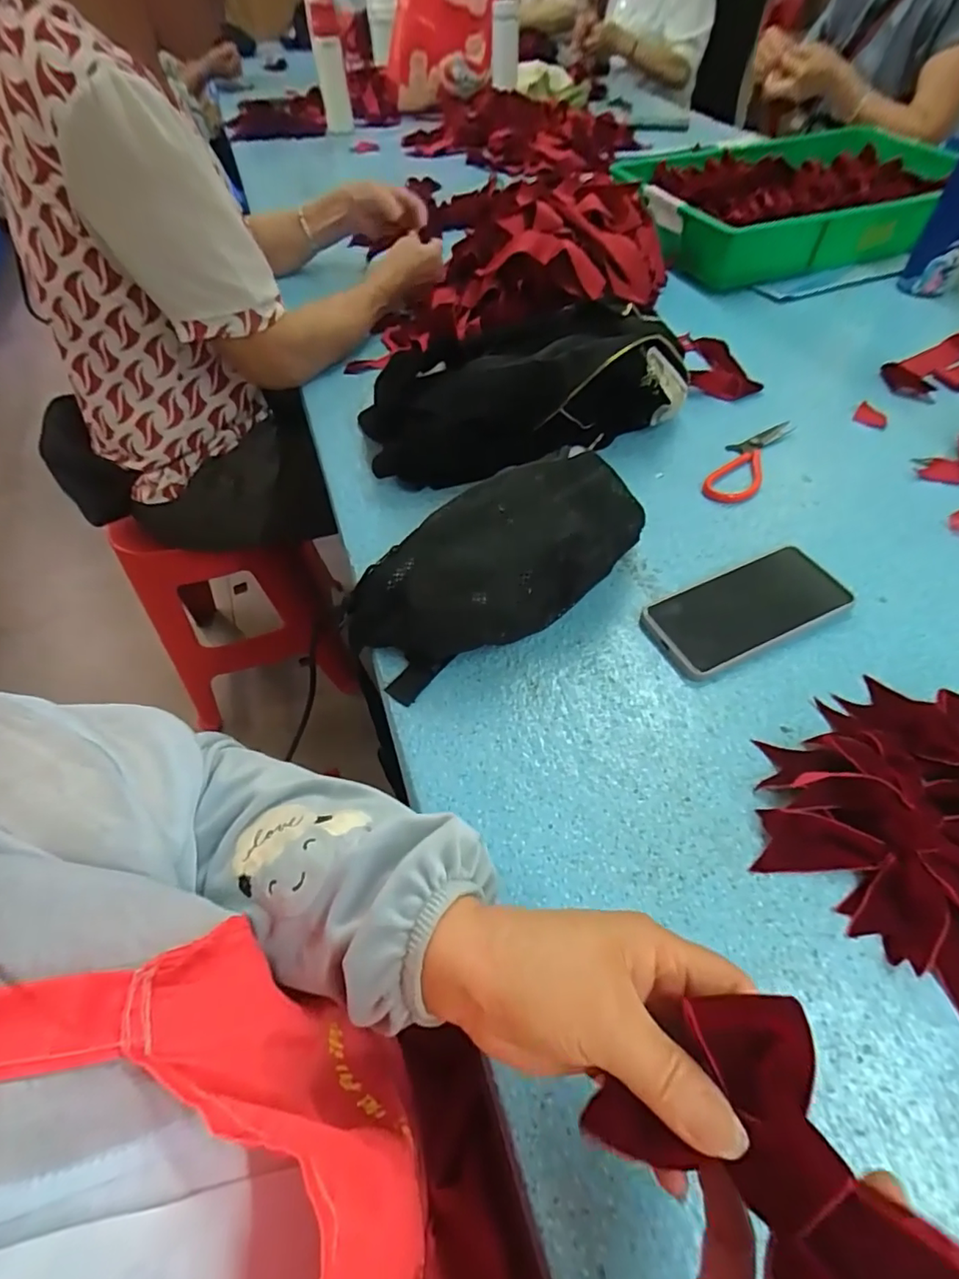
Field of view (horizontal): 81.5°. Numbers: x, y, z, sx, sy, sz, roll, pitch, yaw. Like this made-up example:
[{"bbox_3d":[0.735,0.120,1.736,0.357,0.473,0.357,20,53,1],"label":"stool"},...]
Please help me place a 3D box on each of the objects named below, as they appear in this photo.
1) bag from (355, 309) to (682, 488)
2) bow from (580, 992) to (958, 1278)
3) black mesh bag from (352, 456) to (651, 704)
[{"bbox_3d":[0.049,-0.274,0.604,0.355,0.107,0.148,-14,54,-7],"label":"bag"},{"bbox_3d":[0.100,0.172,0.188,0.101,0.050,0.077,27,59,21],"label":"bow"},{"bbox_3d":[0.029,-0.065,0.457,0.269,0.092,0.119,-33,58,-20],"label":"black mesh bag"}]

